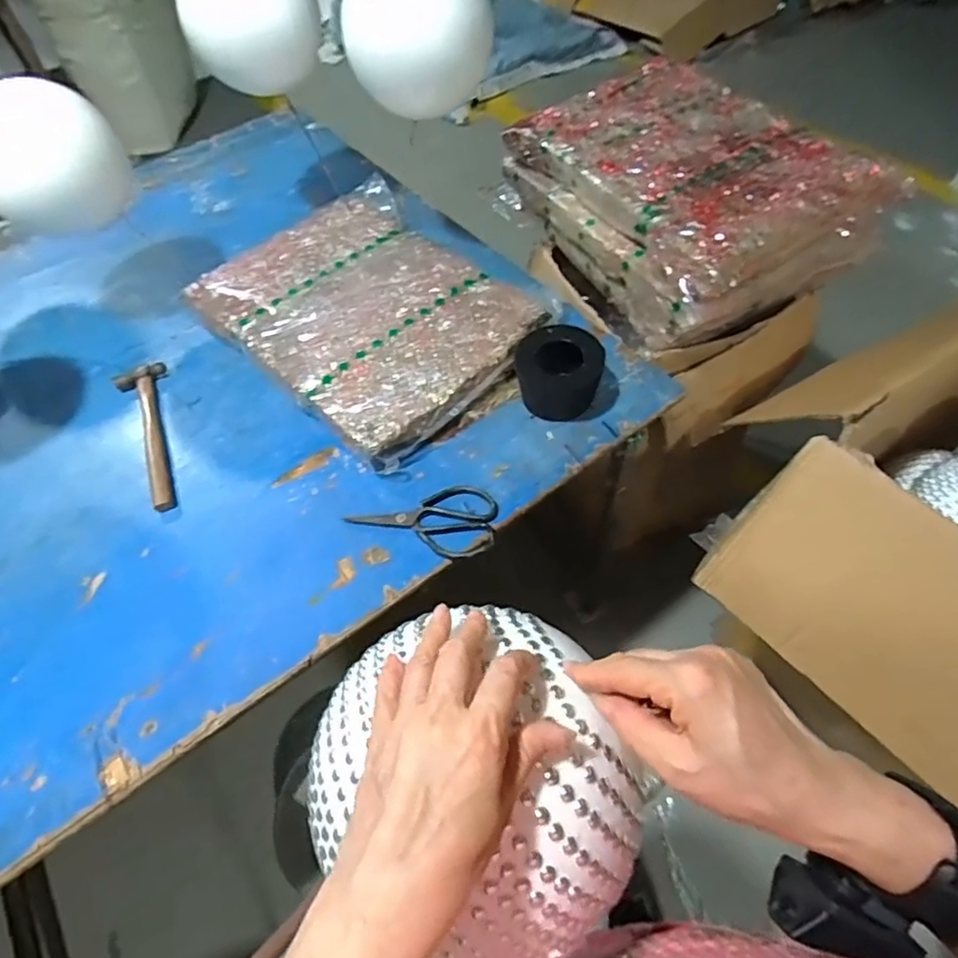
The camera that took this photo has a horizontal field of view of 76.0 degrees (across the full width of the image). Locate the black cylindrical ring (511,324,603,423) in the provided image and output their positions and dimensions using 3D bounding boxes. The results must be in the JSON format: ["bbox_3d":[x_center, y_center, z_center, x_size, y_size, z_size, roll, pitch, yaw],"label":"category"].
[{"bbox_3d":[0.108,-0.142,0.819,0.101,0.084,0.095,-3,54,4],"label":"black cylindrical ring"}]

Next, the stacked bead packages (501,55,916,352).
[{"bbox_3d":[0.350,-0.475,1.024,0.414,0.173,0.501,-24,55,-12],"label":"stacked bead packages"}]

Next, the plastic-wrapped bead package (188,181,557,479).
[{"bbox_3d":[-0.174,-0.262,0.953,0.379,0.062,0.537,-36,58,-19],"label":"plastic-wrapped bead package"}]

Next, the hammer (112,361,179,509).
[{"bbox_3d":[-0.465,-0.063,0.863,0.068,0.019,0.274,-21,55,-10],"label":"hammer"}]

